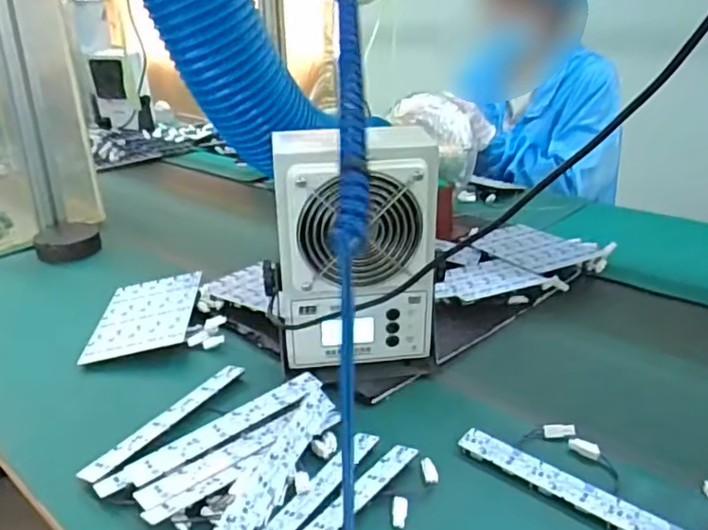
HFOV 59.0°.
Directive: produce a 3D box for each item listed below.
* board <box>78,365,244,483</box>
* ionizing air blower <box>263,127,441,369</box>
[{"bbox_3d":[-0.177,0.145,0.598,0.026,0.005,0.187,12,27,27],"label":"board"},{"bbox_3d":[-0.001,0.001,0.621,0.163,0.251,0.075,-5,23,-8],"label":"ionizing air blower"}]

